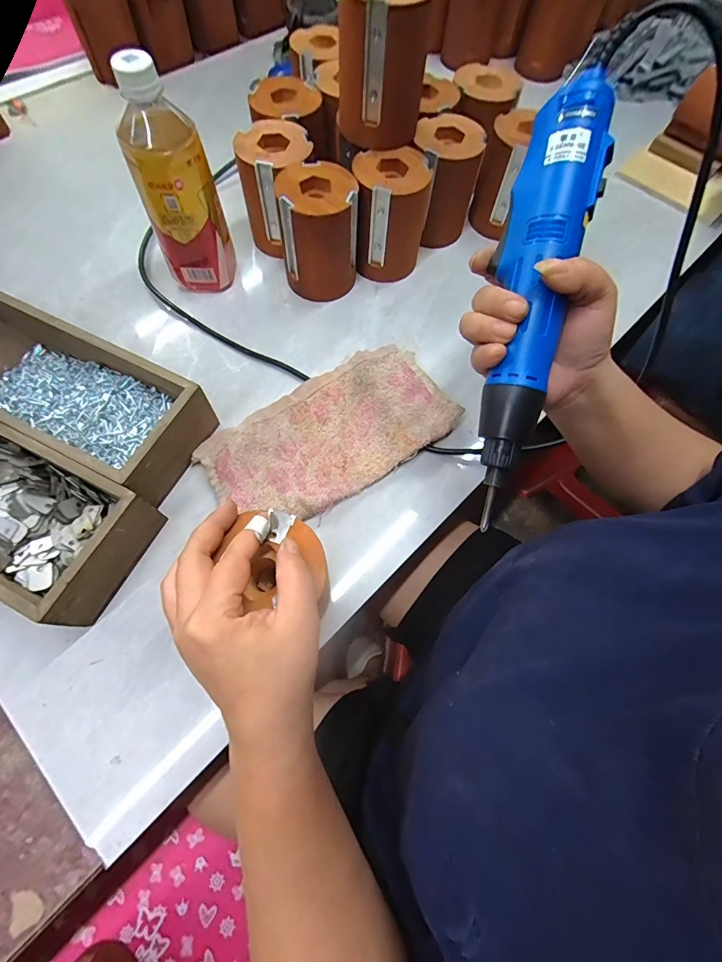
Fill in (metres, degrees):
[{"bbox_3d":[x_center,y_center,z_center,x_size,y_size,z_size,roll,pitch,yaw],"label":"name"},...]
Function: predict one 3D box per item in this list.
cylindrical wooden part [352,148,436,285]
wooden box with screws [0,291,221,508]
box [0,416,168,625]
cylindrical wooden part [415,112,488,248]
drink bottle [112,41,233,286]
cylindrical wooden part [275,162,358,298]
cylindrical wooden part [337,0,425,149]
[{"bbox_3d":[0.031,-0.281,0.434,0.072,0.101,0.066,1,69,-2],"label":"cylindrical wooden part"},{"bbox_3d":[-0.280,-0.086,0.362,0.283,0.065,0.097,26,71,7],"label":"wooden box with screws"},{"bbox_3d":[-0.308,0.002,0.325,0.286,0.070,0.100,26,69,6],"label":"box"},{"bbox_3d":[0.091,-0.341,0.460,0.071,0.100,0.075,-21,72,-9],"label":"cylindrical wooden part"},{"bbox_3d":[-0.169,-0.264,0.376,0.061,0.177,0.054,6,69,0],"label":"drink bottle"},{"bbox_3d":[-0.043,-0.250,0.417,0.074,0.098,0.074,1,69,-2],"label":"cylindrical wooden part"},{"bbox_3d":[0.019,-0.379,0.367,0.077,0.100,0.071,-1,69,-5],"label":"cylindrical wooden part"}]

